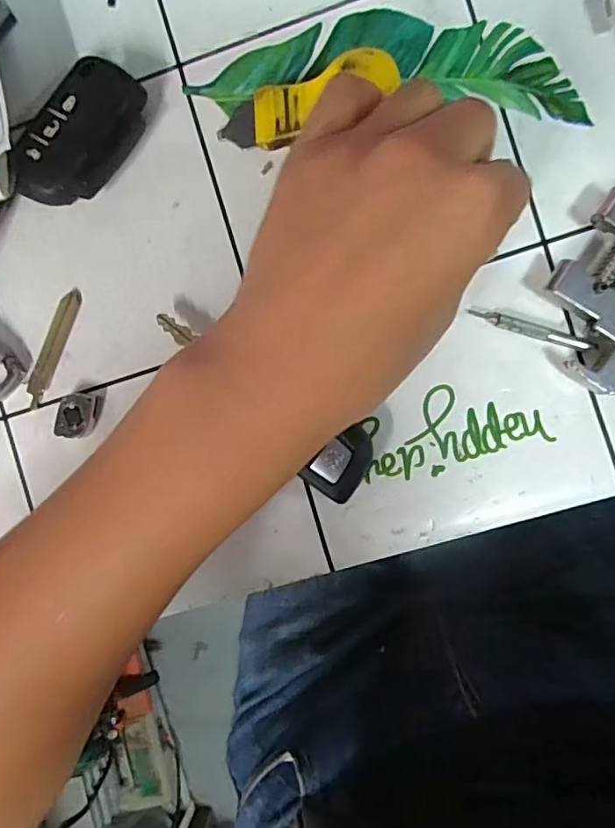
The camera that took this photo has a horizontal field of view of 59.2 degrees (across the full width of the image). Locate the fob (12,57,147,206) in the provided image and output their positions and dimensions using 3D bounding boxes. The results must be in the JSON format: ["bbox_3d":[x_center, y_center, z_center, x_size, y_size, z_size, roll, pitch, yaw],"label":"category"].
[{"bbox_3d":[-0.092,-0.114,0.224,0.036,0.018,0.063,30,94,3],"label":"fob"}]

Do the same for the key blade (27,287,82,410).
[{"bbox_3d":[-0.112,-0.029,0.237,0.009,0.004,0.054,22,93,4],"label":"key blade"}]

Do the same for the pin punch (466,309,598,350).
[{"bbox_3d":[0.089,-0.034,0.216,0.050,0.004,0.005,19,93,4],"label":"pin punch"}]

